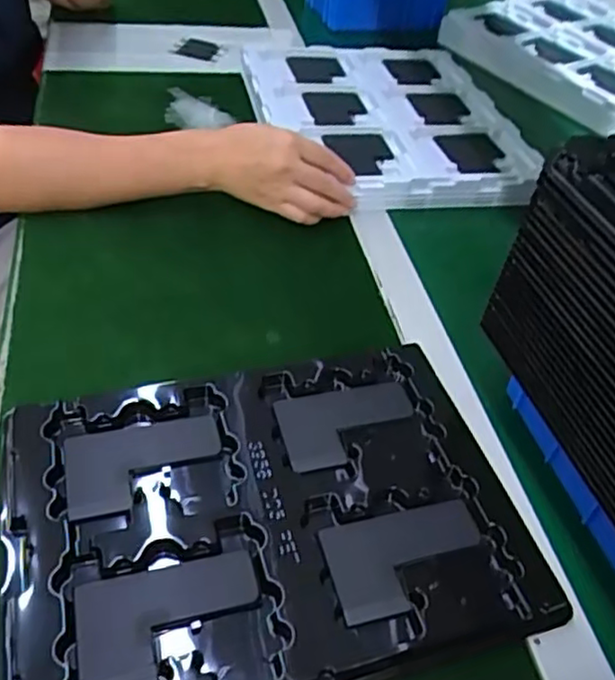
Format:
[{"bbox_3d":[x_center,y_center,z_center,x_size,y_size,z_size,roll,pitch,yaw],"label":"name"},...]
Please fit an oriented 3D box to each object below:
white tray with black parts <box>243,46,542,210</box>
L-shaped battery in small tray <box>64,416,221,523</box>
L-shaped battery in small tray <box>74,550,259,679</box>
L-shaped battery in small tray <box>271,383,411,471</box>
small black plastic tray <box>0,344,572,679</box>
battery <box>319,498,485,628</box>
[{"bbox_3d":[0.089,-0.269,0.775,0.289,0.027,0.348,-3,46,-11],"label":"white tray with black parts"},{"bbox_3d":[-0.102,0.077,0.417,0.094,0.007,0.060,-8,47,-16],"label":"L-shaped battery in small tray"},{"bbox_3d":[-0.072,0.146,0.349,0.095,0.004,0.057,-8,47,-15],"label":"L-shaped battery in small tray"},{"bbox_3d":[0.030,0.058,0.455,0.096,0.005,0.059,-7,47,-15],"label":"L-shaped battery in small tray"},{"bbox_3d":[-0.023,0.103,0.396,0.290,0.020,0.207,-9,47,-16],"label":"small black plastic tray"},{"bbox_3d":[0.058,0.127,0.388,0.094,0.004,0.057,-8,47,-15],"label":"battery"}]

